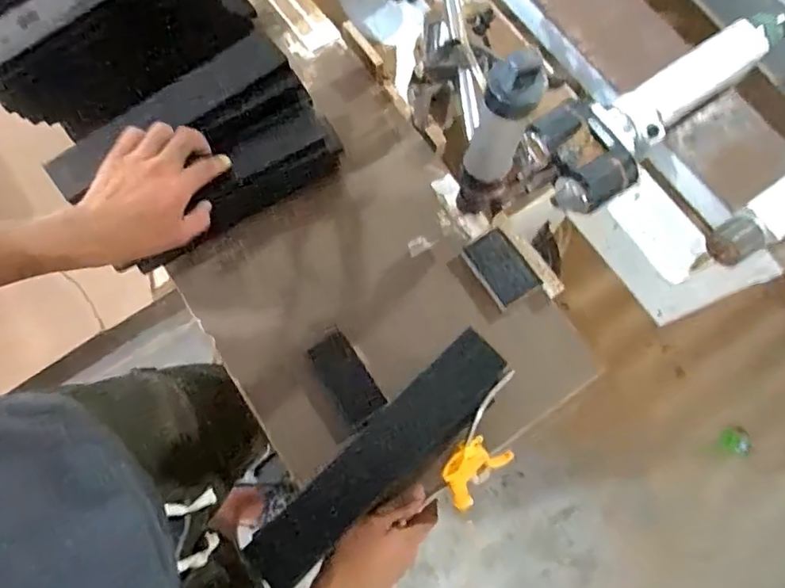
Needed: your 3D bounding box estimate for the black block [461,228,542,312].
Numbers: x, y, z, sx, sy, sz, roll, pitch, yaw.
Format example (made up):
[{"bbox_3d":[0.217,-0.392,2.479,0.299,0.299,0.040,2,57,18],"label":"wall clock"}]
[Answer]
[{"bbox_3d":[0.135,-0.033,0.688,0.060,0.012,0.090,-33,78,-9],"label":"black block"}]

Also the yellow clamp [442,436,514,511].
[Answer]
[{"bbox_3d":[0.084,0.196,0.611,0.084,0.123,0.030,-46,46,3],"label":"yellow clamp"}]

